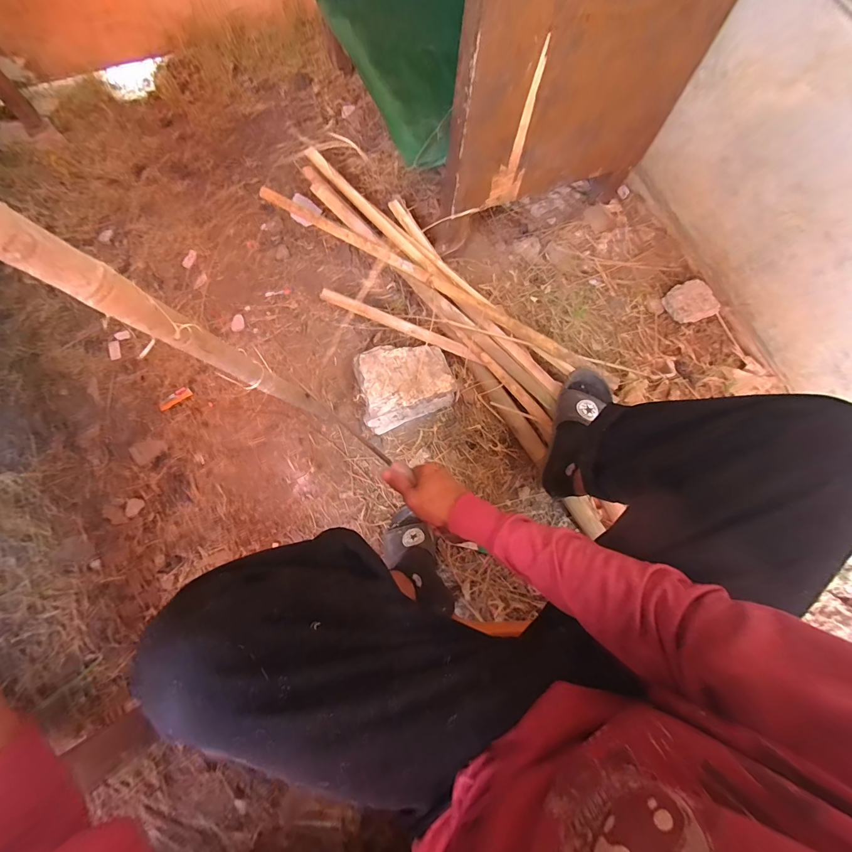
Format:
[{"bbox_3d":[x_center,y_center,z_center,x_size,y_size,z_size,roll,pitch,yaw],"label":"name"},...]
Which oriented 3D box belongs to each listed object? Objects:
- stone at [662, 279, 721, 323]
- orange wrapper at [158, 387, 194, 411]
[{"bbox_3d":[0.605,-0.280,0.872,0.086,0.051,0.093,0,76,1],"label":"stone"},{"bbox_3d":[-0.565,-0.063,0.857,0.075,0.005,0.029,-30,77,-6],"label":"orange wrapper"}]

